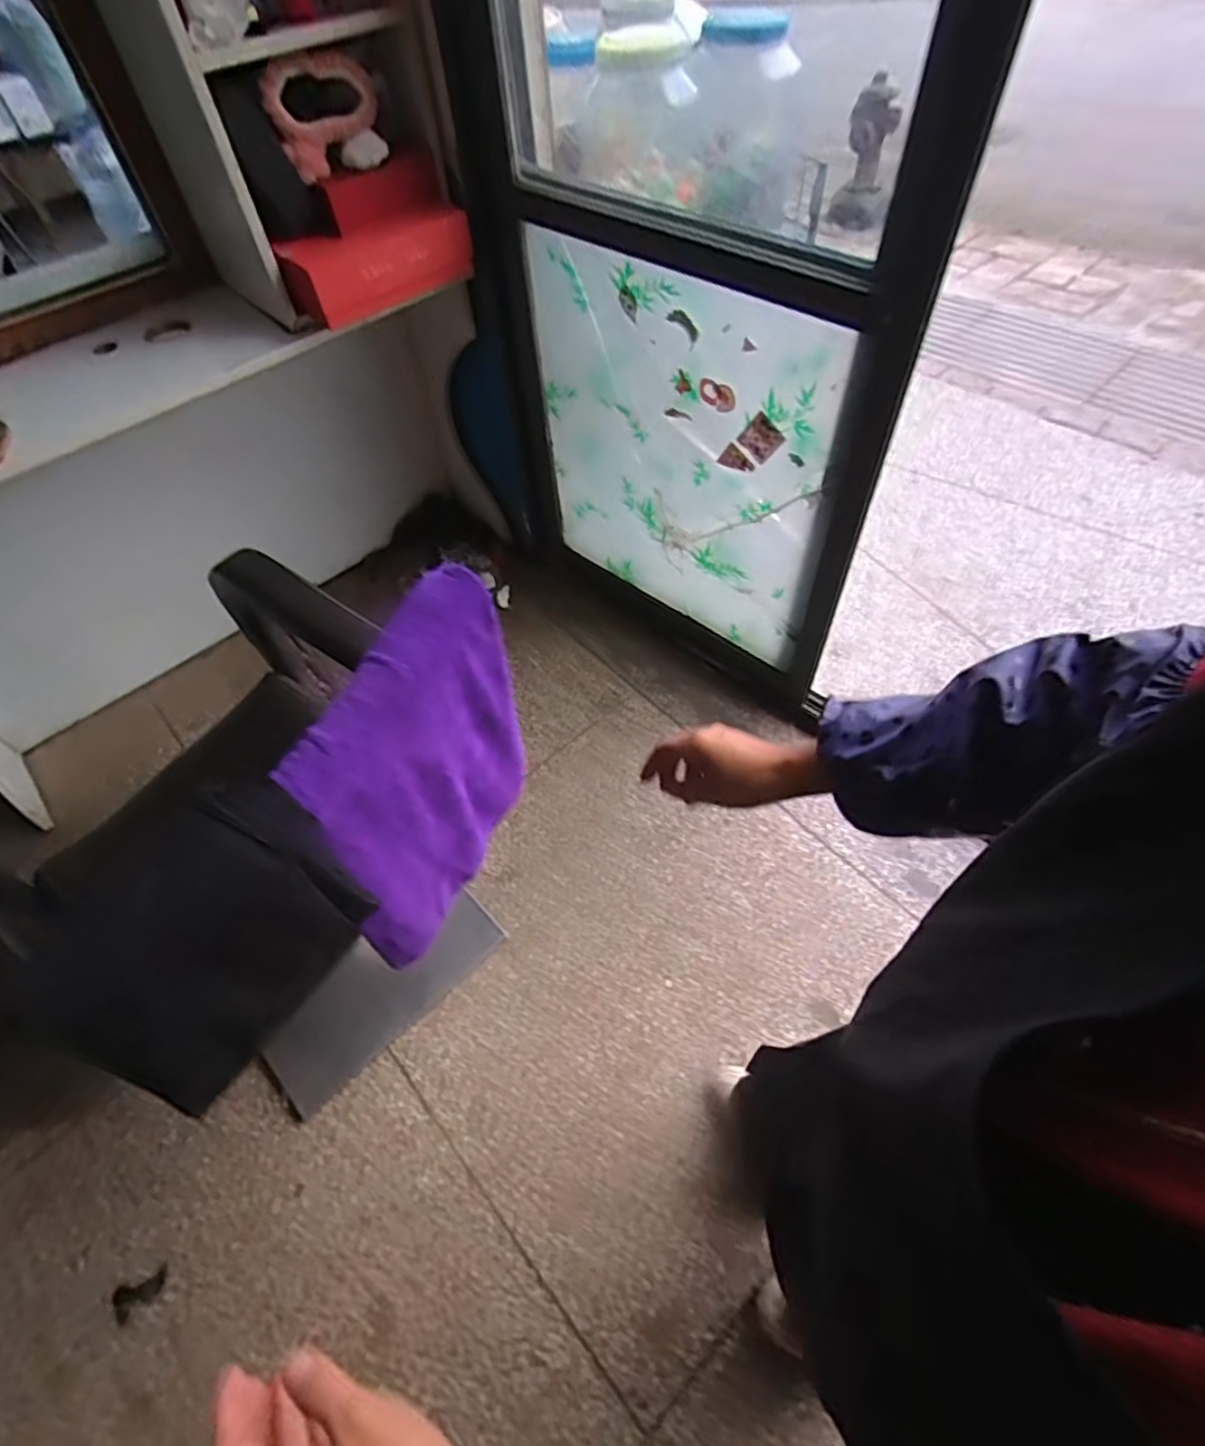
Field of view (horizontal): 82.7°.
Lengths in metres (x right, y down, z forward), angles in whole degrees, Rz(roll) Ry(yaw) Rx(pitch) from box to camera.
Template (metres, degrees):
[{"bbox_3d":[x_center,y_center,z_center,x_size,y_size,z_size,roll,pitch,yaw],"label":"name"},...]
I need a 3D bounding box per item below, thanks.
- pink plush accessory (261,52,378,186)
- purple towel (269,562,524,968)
[{"bbox_3d":[-0.453,-0.998,1.122,0.171,0.129,0.085,-15,56,-7],"label":"pink plush accessory"},{"bbox_3d":[-0.188,0.066,0.744,0.092,0.334,0.312,17,58,14],"label":"purple towel"}]

